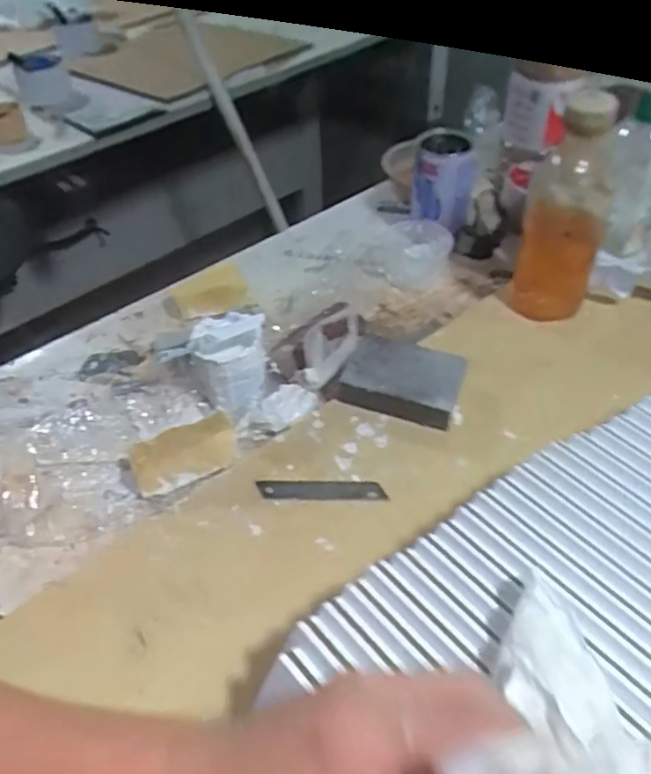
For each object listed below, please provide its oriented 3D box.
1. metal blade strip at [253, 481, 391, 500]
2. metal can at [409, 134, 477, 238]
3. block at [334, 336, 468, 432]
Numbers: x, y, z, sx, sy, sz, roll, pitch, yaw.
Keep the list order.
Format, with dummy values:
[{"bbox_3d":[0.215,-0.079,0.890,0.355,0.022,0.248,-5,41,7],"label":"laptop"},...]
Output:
[{"bbox_3d":[-0.003,0.081,0.513,0.097,0.004,0.018,0,52,0],"label":"metal blade strip"},{"bbox_3d":[0.131,-0.227,0.741,0.067,0.090,0.074,5,47,10],"label":"metal can"},{"bbox_3d":[0.068,-0.008,0.575,0.096,0.029,0.073,16,48,17],"label":"block"}]

